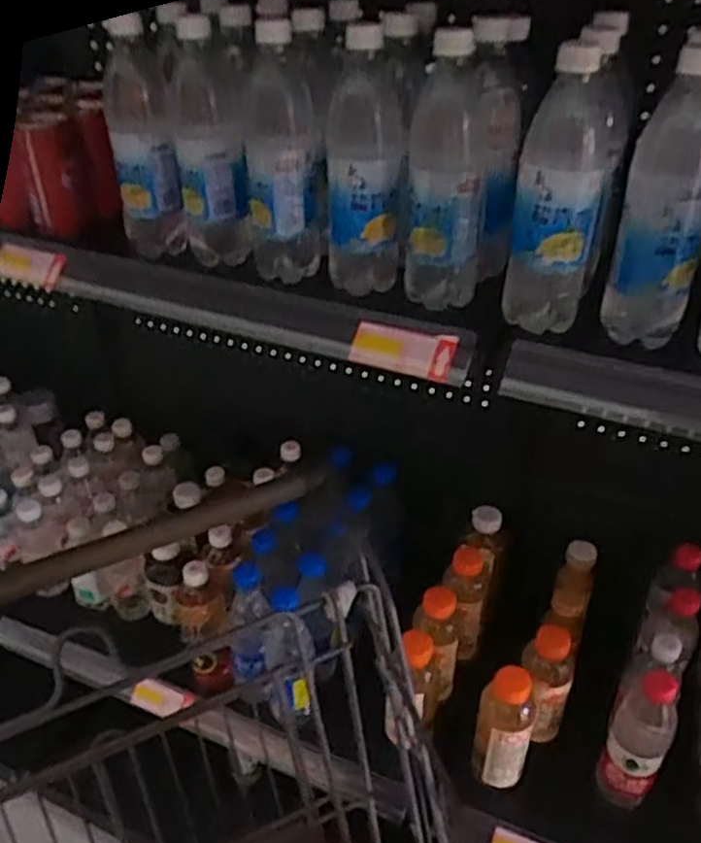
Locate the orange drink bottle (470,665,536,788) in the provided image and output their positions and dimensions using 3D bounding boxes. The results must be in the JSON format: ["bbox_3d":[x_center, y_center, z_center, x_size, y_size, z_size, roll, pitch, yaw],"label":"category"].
[{"bbox_3d":[0.185,0.361,0.883,0.066,0.165,0.058,9,37,14],"label":"orange drink bottle"}]

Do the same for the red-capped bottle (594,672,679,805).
[{"bbox_3d":[0.344,0.365,0.876,0.064,0.219,0.066,23,43,30],"label":"red-capped bottle"}]

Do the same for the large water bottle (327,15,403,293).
[{"bbox_3d":[0.016,-0.233,0.699,0.077,0.231,0.072,-1,36,1],"label":"large water bottle"}]

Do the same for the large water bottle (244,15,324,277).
[{"bbox_3d":[-0.066,-0.252,0.734,0.079,0.237,0.081,-6,36,-6],"label":"large water bottle"}]

